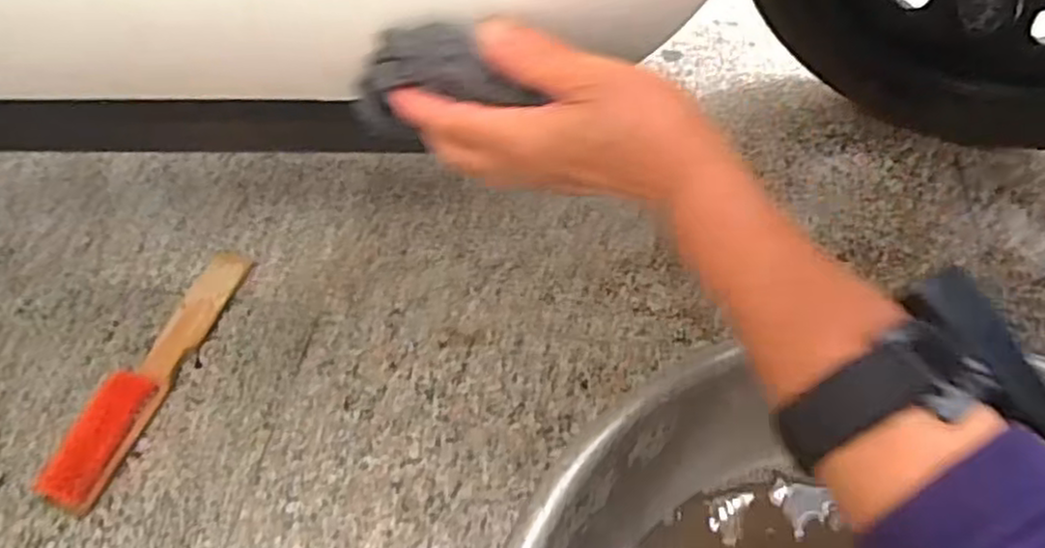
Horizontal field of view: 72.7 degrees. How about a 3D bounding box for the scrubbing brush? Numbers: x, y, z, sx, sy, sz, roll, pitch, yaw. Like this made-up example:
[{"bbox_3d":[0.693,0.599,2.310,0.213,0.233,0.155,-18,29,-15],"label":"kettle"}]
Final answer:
[{"bbox_3d":[-0.267,0.064,0.515,0.035,0.025,0.214,12,55,13],"label":"scrubbing brush"}]

